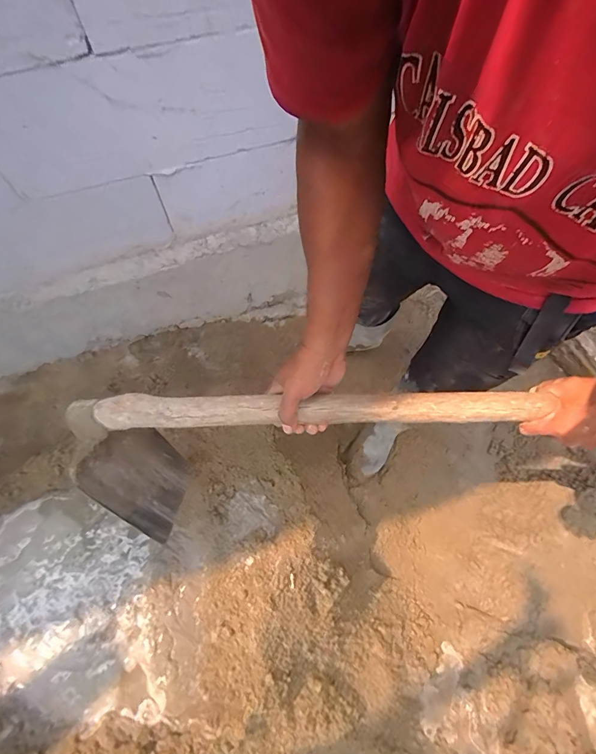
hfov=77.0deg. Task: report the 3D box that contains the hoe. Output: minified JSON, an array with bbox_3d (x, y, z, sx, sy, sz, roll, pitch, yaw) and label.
[{"bbox_3d":[0.009,0.098,0.566,0.641,0.243,0.173,-11,68,14],"label":"hoe"}]

